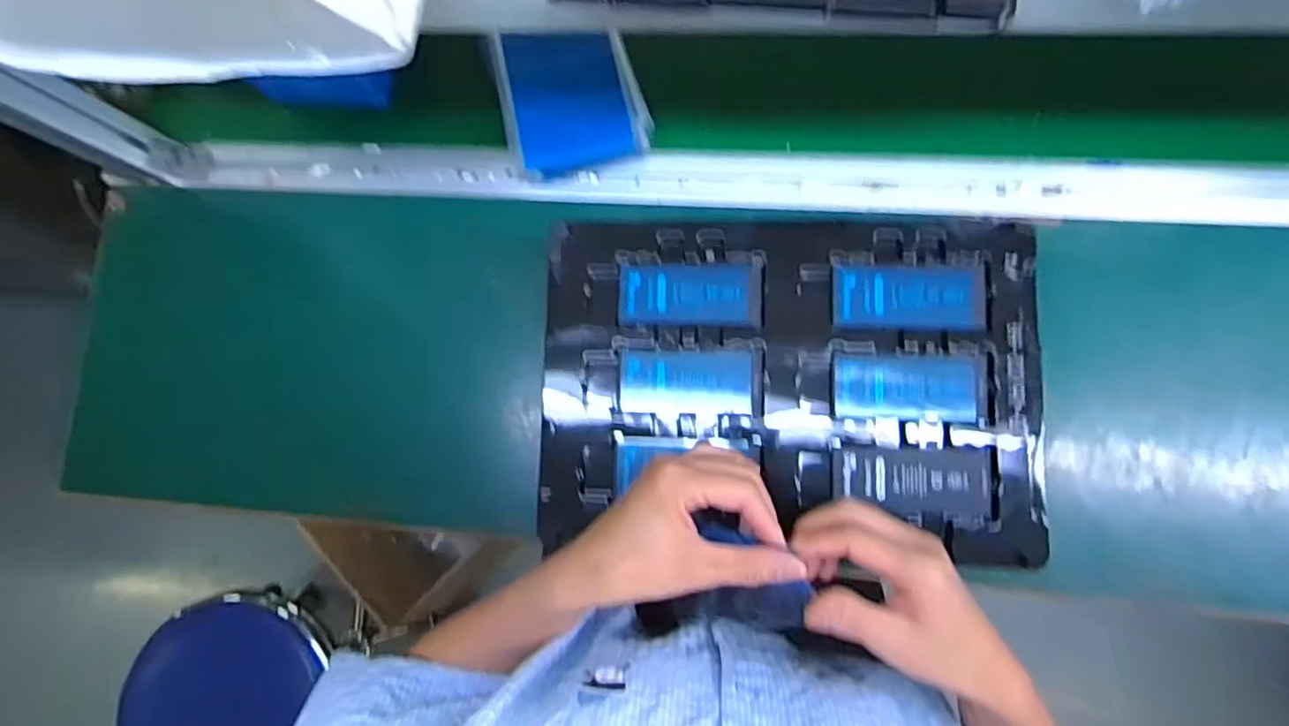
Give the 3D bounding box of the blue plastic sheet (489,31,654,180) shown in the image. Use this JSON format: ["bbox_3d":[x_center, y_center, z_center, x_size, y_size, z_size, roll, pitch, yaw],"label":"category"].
[{"bbox_3d":[-0.059,-0.217,0.534,0.120,0.013,0.109,-6,116,-1],"label":"blue plastic sheet"}]

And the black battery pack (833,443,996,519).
[{"bbox_3d":[0.179,0.077,0.423,0.100,0.004,0.042,4,83,7],"label":"black battery pack"}]

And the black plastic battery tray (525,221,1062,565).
[{"bbox_3d":[0.095,0.013,0.440,0.332,0.012,0.219,2,83,7],"label":"black plastic battery tray"}]

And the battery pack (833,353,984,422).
[{"bbox_3d":[0.179,0.017,0.432,0.095,0.004,0.042,2,83,7],"label":"battery pack"}]

